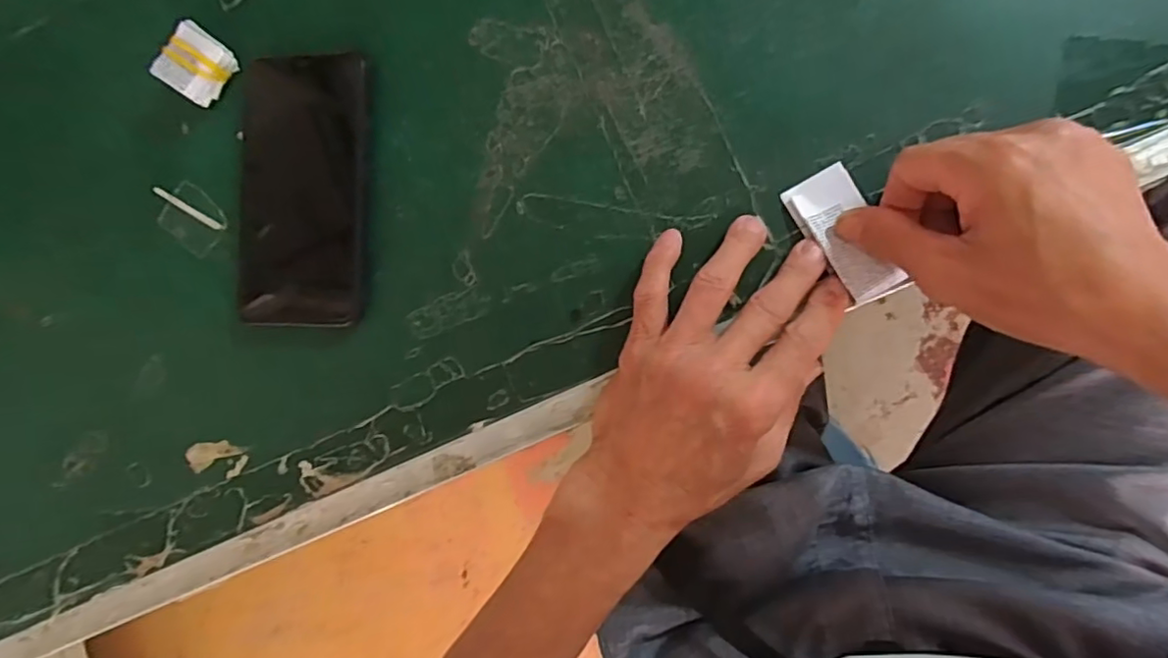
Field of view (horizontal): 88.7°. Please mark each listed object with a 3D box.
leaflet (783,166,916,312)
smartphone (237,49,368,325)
[{"bbox_3d":[0.135,-0.048,0.311,0.035,0.006,0.073,-23,75,7],"label":"leaflet"},{"bbox_3d":[-0.165,-0.081,0.354,0.075,0.012,0.157,1,89,8],"label":"smartphone"}]

